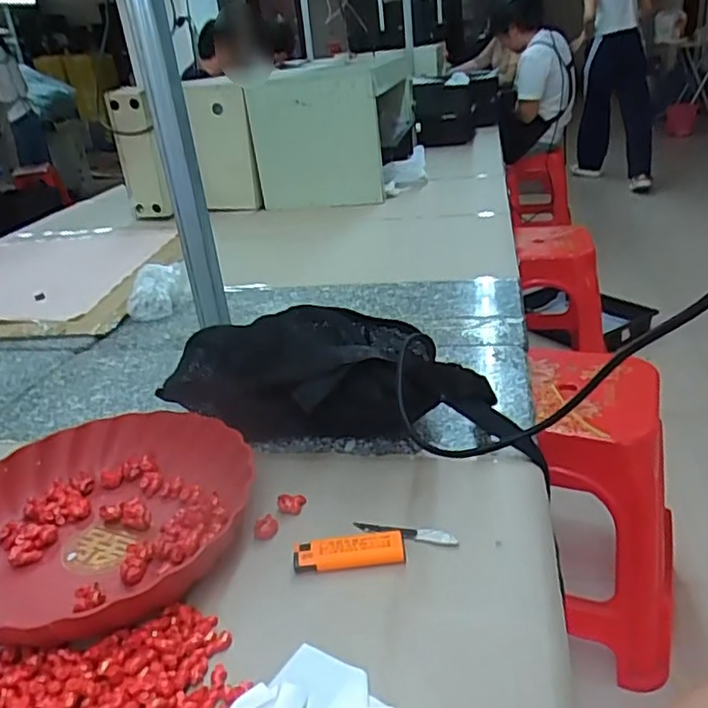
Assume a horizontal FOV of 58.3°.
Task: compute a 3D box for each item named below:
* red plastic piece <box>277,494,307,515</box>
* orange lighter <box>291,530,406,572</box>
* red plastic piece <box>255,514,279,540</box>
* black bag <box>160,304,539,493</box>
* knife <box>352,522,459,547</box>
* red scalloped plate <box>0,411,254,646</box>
[{"bbox_3d":[-0.052,0.122,0.525,0.022,0.010,0.019,-4,25,6],"label":"red plastic piece"},{"bbox_3d":[-0.004,0.144,0.465,0.078,0.017,0.023,-7,25,1],"label":"orange lighter"},{"bbox_3d":[-0.070,0.137,0.504,0.019,0.011,0.017,-13,26,-13],"label":"red plastic piece"},{"bbox_3d":[-0.011,0.028,0.593,0.326,0.118,0.104,2,27,19],"label":"black bag"},{"bbox_3d":[0.038,0.135,0.484,0.082,0.004,0.012,3,27,21],"label":"knife"},{"bbox_3d":[-0.209,0.132,0.514,0.230,0.050,0.231,-6,25,3],"label":"red scalloped plate"}]

